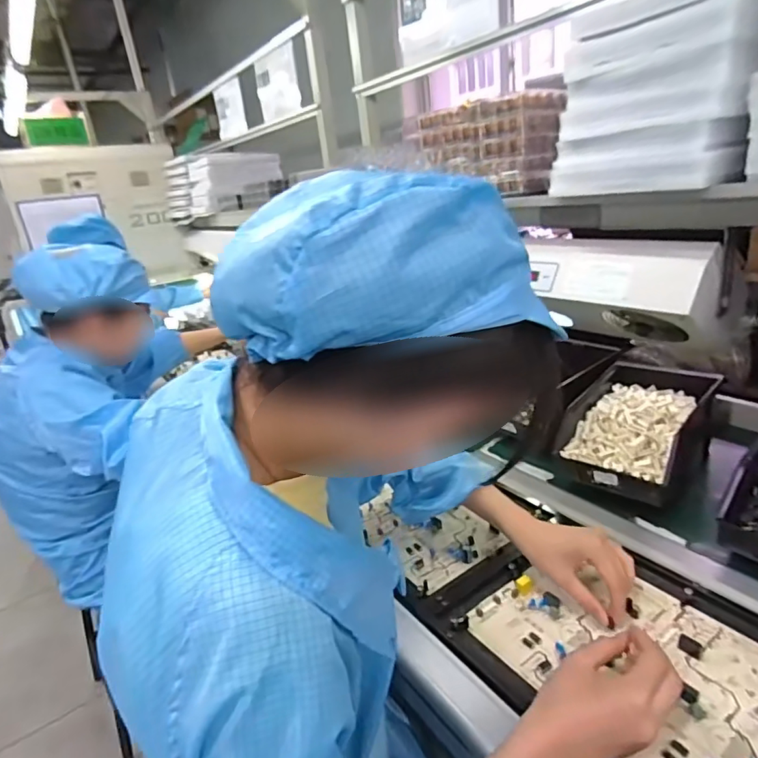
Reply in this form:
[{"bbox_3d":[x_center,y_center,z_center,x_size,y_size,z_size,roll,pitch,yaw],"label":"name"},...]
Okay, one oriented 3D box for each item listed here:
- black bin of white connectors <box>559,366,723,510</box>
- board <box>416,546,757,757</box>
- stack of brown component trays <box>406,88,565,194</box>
[{"bbox_3d":[0.384,0.070,0.755,0.168,0.105,0.234,13,28,40],"label":"black bin of white connectors"},{"bbox_3d":[0.250,0.273,0.503,0.262,0.019,0.350,-19,24,-30],"label":"board"},{"bbox_3d":[0.180,-0.384,0.847,0.100,0.134,0.257,-23,27,-37],"label":"stack of brown component trays"}]

